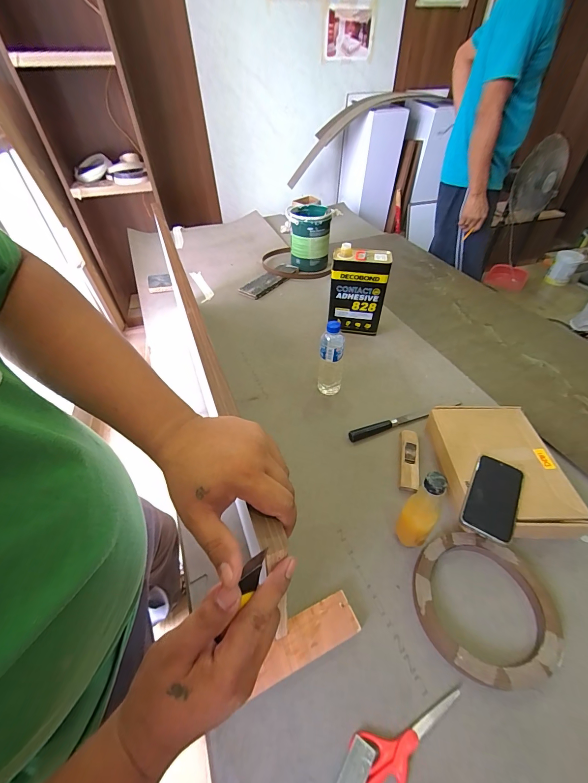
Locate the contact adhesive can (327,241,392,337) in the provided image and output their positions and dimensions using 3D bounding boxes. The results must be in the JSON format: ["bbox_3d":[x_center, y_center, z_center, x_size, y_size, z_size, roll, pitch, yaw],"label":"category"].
[{"bbox_3d":[0.197,-0.306,0.993,0.168,0.242,0.094,7,46,10],"label":"contact adhesive can"}]

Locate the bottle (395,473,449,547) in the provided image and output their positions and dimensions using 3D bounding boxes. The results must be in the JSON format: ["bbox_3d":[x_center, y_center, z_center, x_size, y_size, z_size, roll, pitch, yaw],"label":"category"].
[{"bbox_3d":[0.207,0.199,0.526,0.057,0.190,0.051,27,52,25],"label":"bottle"}]

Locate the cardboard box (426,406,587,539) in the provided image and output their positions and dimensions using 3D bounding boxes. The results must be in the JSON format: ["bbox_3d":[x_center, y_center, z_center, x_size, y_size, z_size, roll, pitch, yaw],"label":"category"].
[{"bbox_3d":[0.400,0.152,0.651,0.218,0.077,0.277,-1,46,1],"label":"cardboard box"}]

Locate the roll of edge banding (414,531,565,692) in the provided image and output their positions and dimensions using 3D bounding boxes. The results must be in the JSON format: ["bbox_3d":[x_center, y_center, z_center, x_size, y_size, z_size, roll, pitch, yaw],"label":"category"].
[{"bbox_3d":[0.300,0.336,0.508,0.208,0.025,0.200,-1,45,1],"label":"roll of edge banding"}]

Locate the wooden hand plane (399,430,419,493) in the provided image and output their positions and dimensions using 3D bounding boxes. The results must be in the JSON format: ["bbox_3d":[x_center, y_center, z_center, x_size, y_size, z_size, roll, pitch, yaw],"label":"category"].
[{"bbox_3d":[0.251,0.150,0.694,0.039,0.026,0.159,9,46,11],"label":"wooden hand plane"}]

